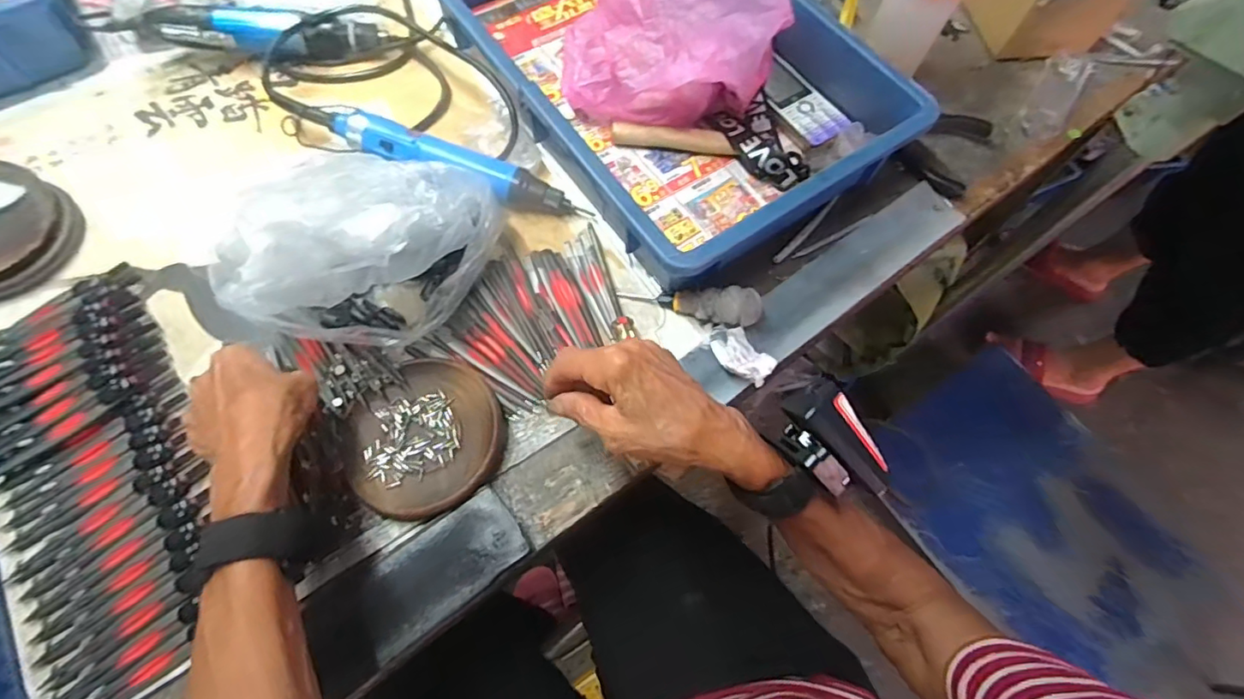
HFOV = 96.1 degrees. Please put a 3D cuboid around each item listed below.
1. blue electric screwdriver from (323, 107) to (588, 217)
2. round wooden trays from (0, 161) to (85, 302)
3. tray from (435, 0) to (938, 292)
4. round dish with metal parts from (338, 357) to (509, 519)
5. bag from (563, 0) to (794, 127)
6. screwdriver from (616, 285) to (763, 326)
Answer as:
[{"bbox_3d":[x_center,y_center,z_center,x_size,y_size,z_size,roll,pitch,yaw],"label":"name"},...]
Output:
[{"bbox_3d":[-0.143,-0.159,0.495,0.222,0.042,0.037,16,66,5],"label":"blue electric screwdriver"},{"bbox_3d":[-0.518,-0.095,0.456,0.113,0.028,0.115,1,66,-2],"label":"round wooden trays"},{"bbox_3d":[0.035,-0.279,0.514,0.290,0.111,0.424,-32,71,-15],"label":"tray"},{"bbox_3d":[-0.142,0.064,0.408,0.107,0.010,0.110,1,66,-2],"label":"round dish with metal parts"},{"bbox_3d":[0.036,-0.270,0.506,0.190,0.118,0.111,18,67,5],"label":"bag"},{"bbox_3d":[0.055,-0.039,0.460,0.113,0.021,0.028,7,65,21],"label":"screwdriver"}]

